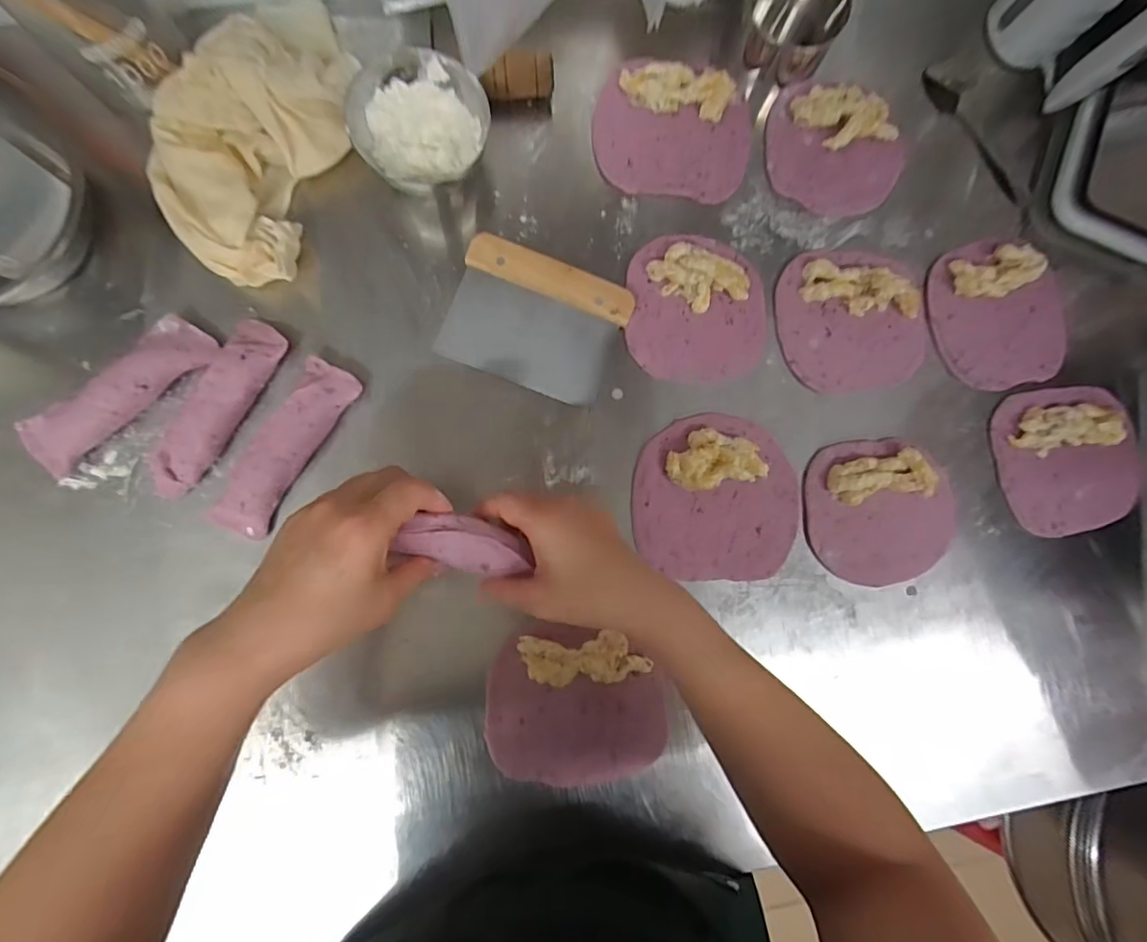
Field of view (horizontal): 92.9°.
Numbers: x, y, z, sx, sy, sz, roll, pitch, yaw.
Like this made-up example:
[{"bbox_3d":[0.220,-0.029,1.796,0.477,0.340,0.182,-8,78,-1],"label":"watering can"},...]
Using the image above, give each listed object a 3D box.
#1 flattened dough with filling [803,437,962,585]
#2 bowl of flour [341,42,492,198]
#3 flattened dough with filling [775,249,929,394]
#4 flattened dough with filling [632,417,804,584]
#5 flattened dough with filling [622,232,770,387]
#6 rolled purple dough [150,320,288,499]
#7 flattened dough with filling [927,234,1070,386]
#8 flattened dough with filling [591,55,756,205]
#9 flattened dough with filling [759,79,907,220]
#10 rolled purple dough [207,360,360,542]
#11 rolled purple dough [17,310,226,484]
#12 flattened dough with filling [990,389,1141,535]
[{"bbox_3d":[0.280,0.037,0.489,0.137,0.020,0.127,-4,88,-6],"label":"flattened dough with filling"},{"bbox_3d":[-0.127,-0.287,0.458,0.109,0.048,0.101,-18,89,-6],"label":"bowl of flour"},{"bbox_3d":[0.260,-0.140,0.500,0.138,0.018,0.128,-8,88,-6],"label":"flattened dough with filling"},{"bbox_3d":[0.128,0.023,0.475,0.147,0.021,0.142,0,87,-6],"label":"flattened dough with filling"},{"bbox_3d":[0.114,-0.146,0.482,0.127,0.023,0.129,0,87,-6],"label":"flattened dough with filling"},{"bbox_3d":[-0.286,-0.049,0.441,0.043,0.042,0.154,27,85,-4],"label":"rolled purple dough"},{"bbox_3d":[0.404,-0.149,0.514,0.124,0.024,0.137,-19,89,-6],"label":"flattened dough with filling"},{"bbox_3d":[0.091,-0.310,0.494,0.140,0.018,0.118,6,87,-5],"label":"flattened dough with filling"},{"bbox_3d":[0.244,-0.297,0.505,0.128,0.020,0.111,13,86,-5],"label":"flattened dough with filling"},{"bbox_3d":[-0.233,-0.017,0.446,0.049,0.042,0.155,30,85,-4],"label":"rolled purple dough"},{"bbox_3d":[-0.360,-0.063,0.437,0.153,0.042,0.044,-42,92,-6],"label":"rolled purple dough"},{"bbox_3d":[0.472,-0.011,0.508,0.144,0.028,0.134,-8,88,-6],"label":"flattened dough with filling"}]

